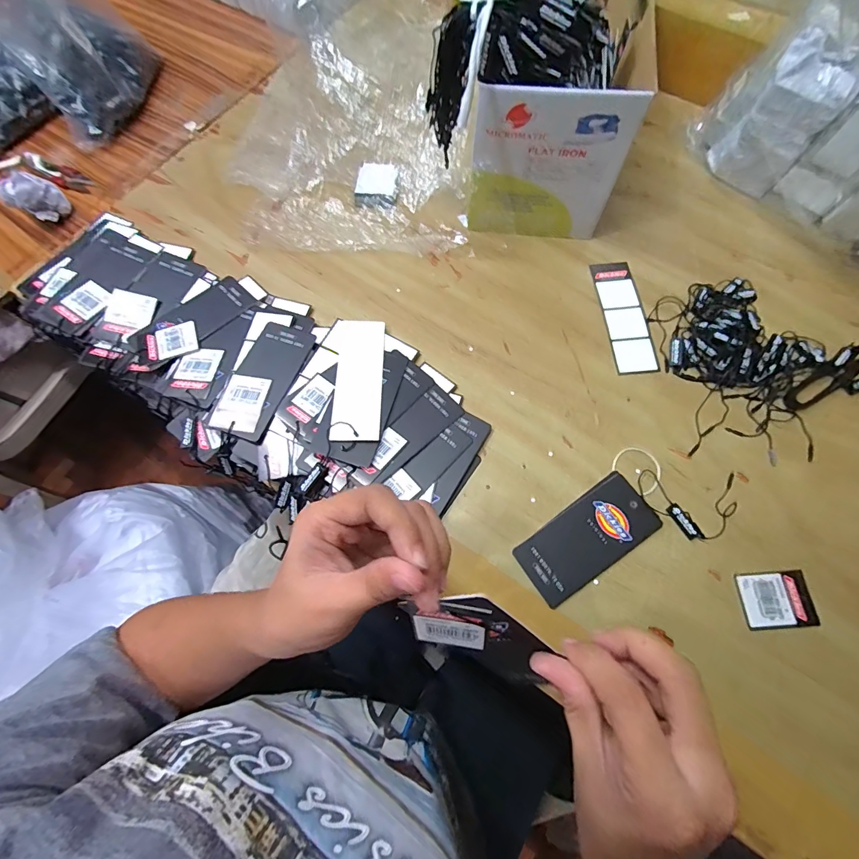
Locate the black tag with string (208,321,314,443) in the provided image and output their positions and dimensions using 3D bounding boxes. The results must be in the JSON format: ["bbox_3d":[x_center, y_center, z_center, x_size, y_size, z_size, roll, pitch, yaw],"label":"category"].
[{"bbox_3d":[-0.140,-0.044,0.346,0.050,0.005,0.109,17,66,5],"label":"black tag with string"}]

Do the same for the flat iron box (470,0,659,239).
[{"bbox_3d":[0.117,-0.339,0.393,0.124,0.129,0.289,6,71,3],"label":"flat iron box"}]

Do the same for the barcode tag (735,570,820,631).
[{"bbox_3d":[0.252,0.123,0.294,0.048,0.004,0.037,-4,70,0],"label":"barcode tag"}]

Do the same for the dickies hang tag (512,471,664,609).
[{"bbox_3d":[0.121,0.083,0.313,0.110,0.004,0.052,-34,73,-10],"label":"dickies hang tag"}]

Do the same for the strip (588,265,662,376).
[{"bbox_3d":[0.181,-0.106,0.380,0.035,0.004,0.118,-6,71,-1],"label":"strip"}]

